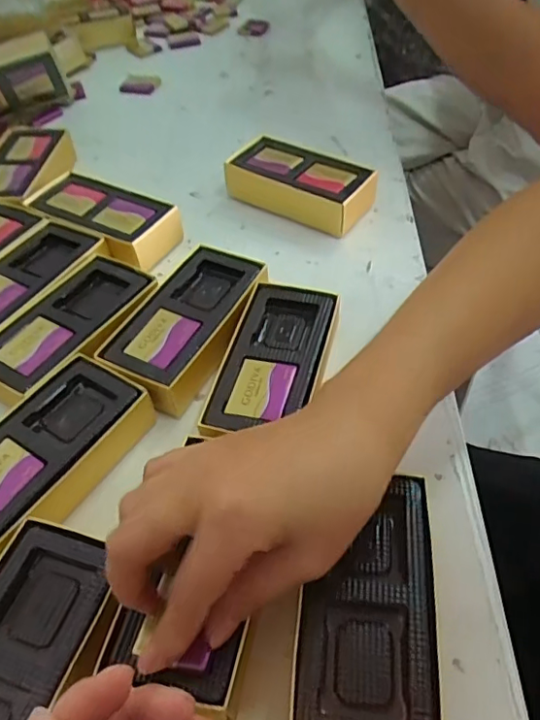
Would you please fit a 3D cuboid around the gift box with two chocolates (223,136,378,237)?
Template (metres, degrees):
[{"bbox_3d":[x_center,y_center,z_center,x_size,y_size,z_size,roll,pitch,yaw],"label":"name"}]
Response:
[{"bbox_3d":[0.025,-0.143,0.458,0.122,0.038,0.064,28,57,22],"label":"gift box with two chocolates"}]

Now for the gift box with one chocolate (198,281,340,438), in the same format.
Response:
[{"bbox_3d":[0.002,0.011,0.328,0.057,0.036,0.105,10,52,10],"label":"gift box with one chocolate"}]

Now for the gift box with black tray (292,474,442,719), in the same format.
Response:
[{"bbox_3d":[0.041,0.108,0.240,0.054,0.033,0.109,5,51,6],"label":"gift box with black tray"}]

